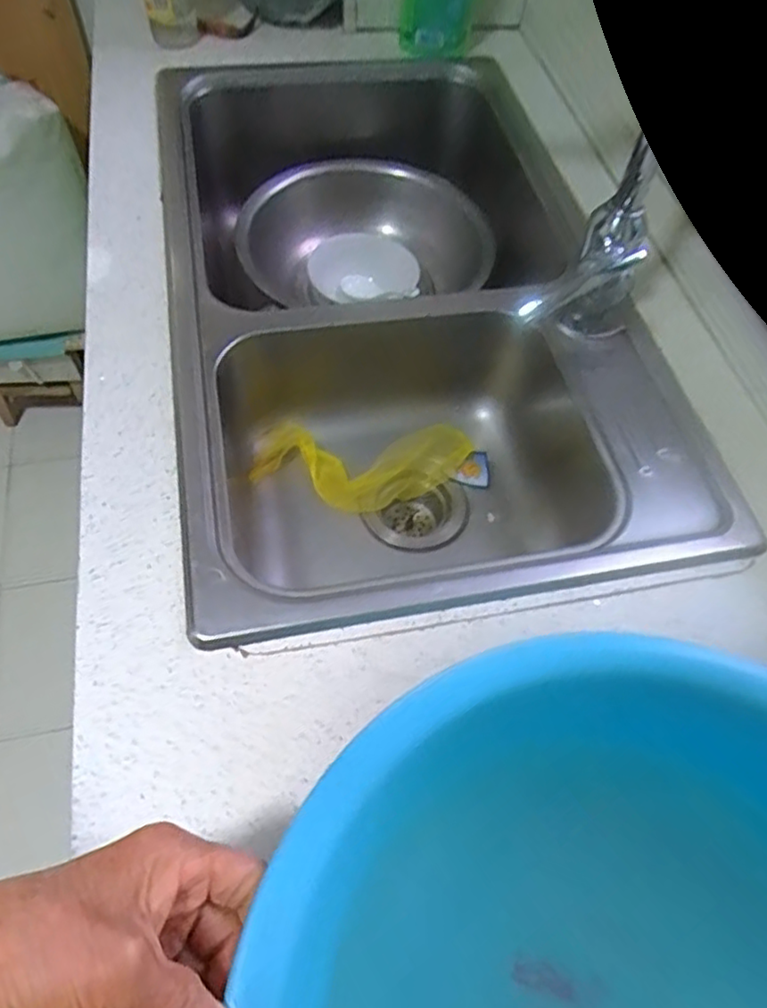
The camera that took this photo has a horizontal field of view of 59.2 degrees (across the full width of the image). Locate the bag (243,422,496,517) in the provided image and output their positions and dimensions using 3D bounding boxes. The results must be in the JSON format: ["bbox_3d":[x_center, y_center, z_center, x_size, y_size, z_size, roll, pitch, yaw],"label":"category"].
[{"bbox_3d":[-0.011,-0.037,0.693,0.235,0.039,0.080,2,60,-3],"label":"bag"}]

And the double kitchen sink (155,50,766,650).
[{"bbox_3d":[0.001,-0.211,0.738,0.436,0.195,0.765,-8,62,-9],"label":"double kitchen sink"}]

